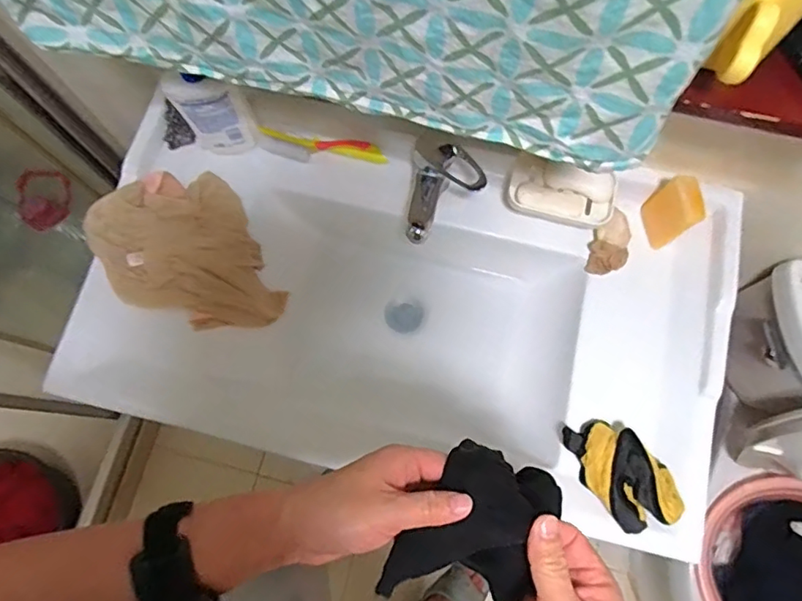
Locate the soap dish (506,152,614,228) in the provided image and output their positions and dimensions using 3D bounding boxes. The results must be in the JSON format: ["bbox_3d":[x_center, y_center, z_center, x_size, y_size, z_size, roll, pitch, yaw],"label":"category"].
[{"bbox_3d":[0.209,-0.144,0.704,0.136,0.026,0.077,15,75,4],"label":"soap dish"}]

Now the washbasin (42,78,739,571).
[{"bbox_3d":[0.000,0.020,0.736,0.796,0.245,0.429,10,74,3],"label":"washbasin"}]

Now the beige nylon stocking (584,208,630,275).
[{"bbox_3d":[0.281,-0.076,0.723,0.048,0.046,0.075,10,74,3],"label":"beige nylon stocking"}]

